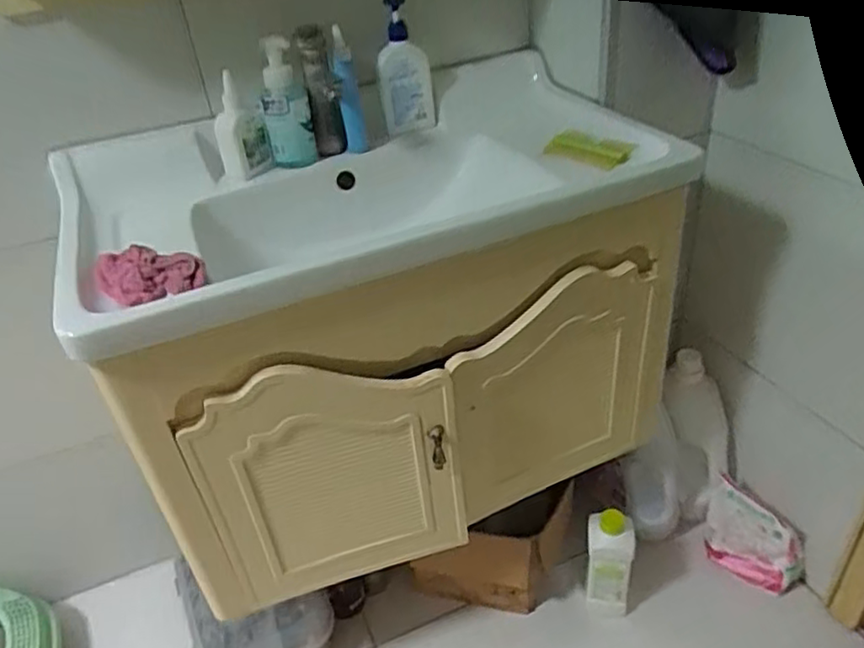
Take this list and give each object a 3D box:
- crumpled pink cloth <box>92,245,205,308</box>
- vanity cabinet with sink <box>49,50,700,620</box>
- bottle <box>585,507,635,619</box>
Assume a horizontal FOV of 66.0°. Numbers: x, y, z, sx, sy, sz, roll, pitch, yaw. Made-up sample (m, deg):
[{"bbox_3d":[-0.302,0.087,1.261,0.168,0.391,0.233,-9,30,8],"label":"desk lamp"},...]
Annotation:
[{"bbox_3d":[-0.328,-0.057,0.776,0.116,0.042,0.079,-19,37,-17],"label":"crumpled pink cloth"},{"bbox_3d":[-0.055,0.003,1.043,0.782,0.512,0.454,-17,36,-15],"label":"vanity cabinet with sink"},{"bbox_3d":[0.319,0.437,1.203,0.082,0.231,0.059,6,37,18],"label":"bottle"}]

